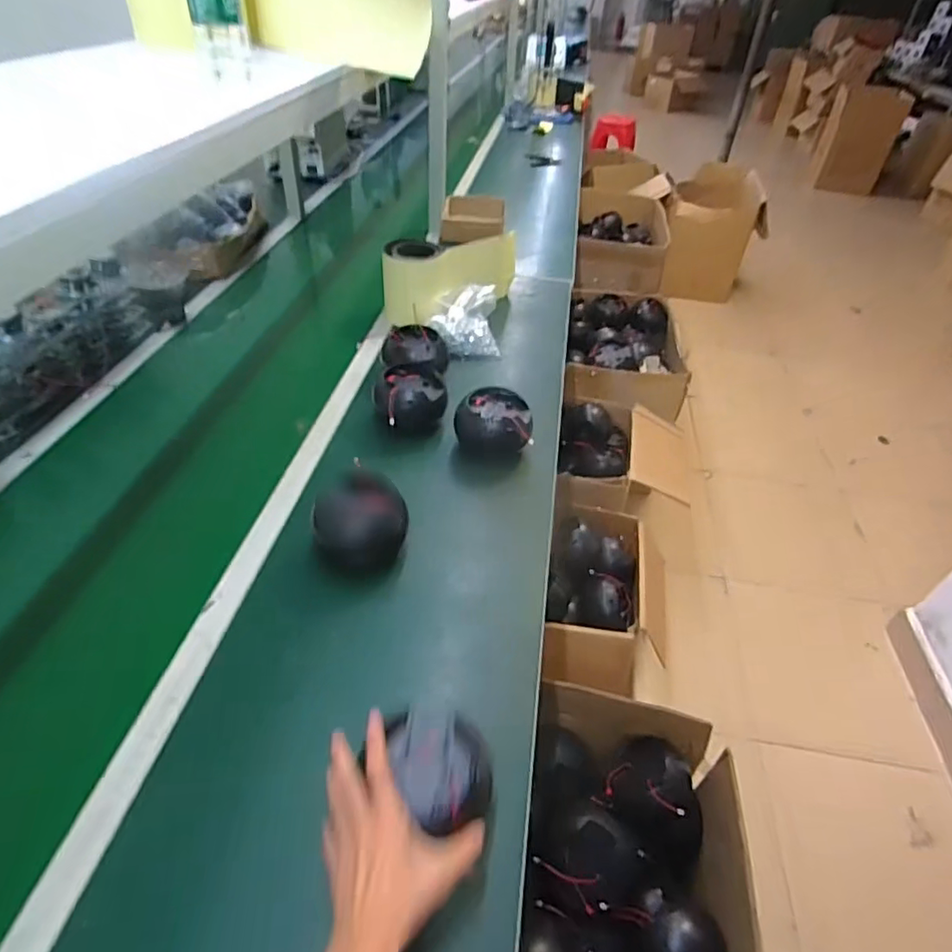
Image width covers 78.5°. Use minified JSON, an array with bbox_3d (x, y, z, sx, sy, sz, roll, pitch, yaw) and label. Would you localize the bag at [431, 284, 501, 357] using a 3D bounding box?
[{"bbox_3d":[-0.022,-0.331,1.264,0.140,0.106,0.153,-2,43,-6],"label":"bag"}]

